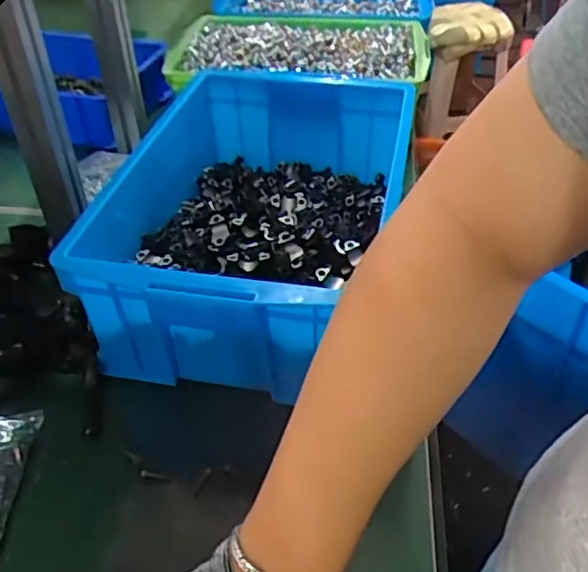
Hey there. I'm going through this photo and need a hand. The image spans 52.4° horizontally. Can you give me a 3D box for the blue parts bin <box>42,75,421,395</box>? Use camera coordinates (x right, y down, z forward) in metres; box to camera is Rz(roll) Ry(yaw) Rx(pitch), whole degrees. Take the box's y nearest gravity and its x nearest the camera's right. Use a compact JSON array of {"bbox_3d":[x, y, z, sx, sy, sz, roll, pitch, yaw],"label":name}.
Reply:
[{"bbox_3d":[-0.043,-0.091,0.712,0.283,0.152,0.464,13,43,15],"label":"blue parts bin"}]

